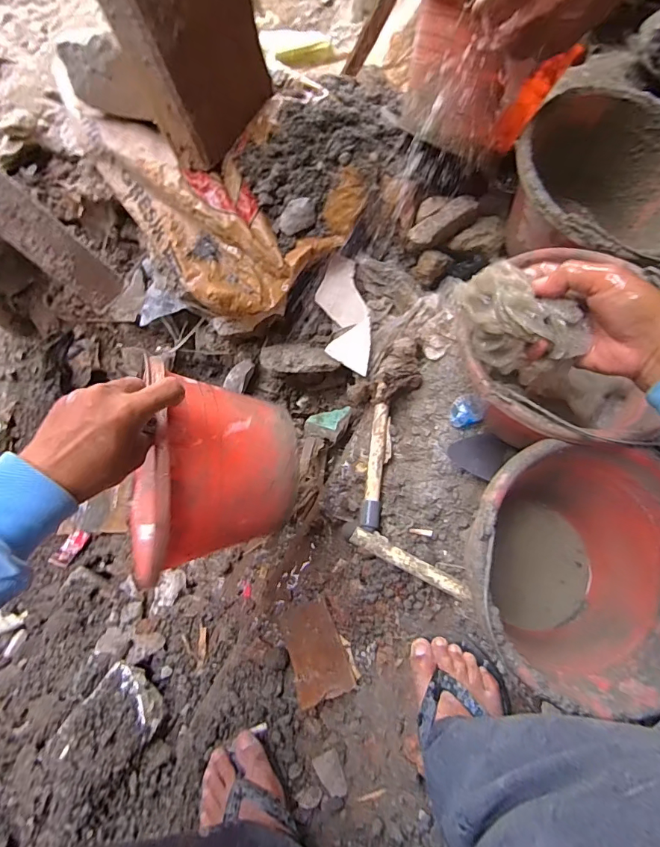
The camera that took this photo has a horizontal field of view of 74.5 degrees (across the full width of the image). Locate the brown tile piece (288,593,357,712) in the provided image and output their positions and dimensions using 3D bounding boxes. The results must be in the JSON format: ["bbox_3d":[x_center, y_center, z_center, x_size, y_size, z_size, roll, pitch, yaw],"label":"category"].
[{"bbox_3d":[-0.021,0.315,0.604,0.077,0.015,0.121,-27,66,9],"label":"brown tile piece"}]

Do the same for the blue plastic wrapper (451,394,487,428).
[{"bbox_3d":[0.197,-0.016,0.621,0.046,0.009,0.048,-4,74,27],"label":"blue plastic wrapper"}]

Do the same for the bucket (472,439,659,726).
[{"bbox_3d":[0.246,0.158,0.482,0.217,0.181,0.234,0,73,-1],"label":"bucket"}]

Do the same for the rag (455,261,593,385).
[{"bbox_3d":[0.172,-0.097,0.407,0.056,0.069,0.118,-39,77,-12],"label":"rag"}]

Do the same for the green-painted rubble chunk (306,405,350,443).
[{"bbox_3d":[-0.004,-0.005,0.770,0.072,0.017,0.067,16,61,32],"label":"green-painted rubble chunk"}]

